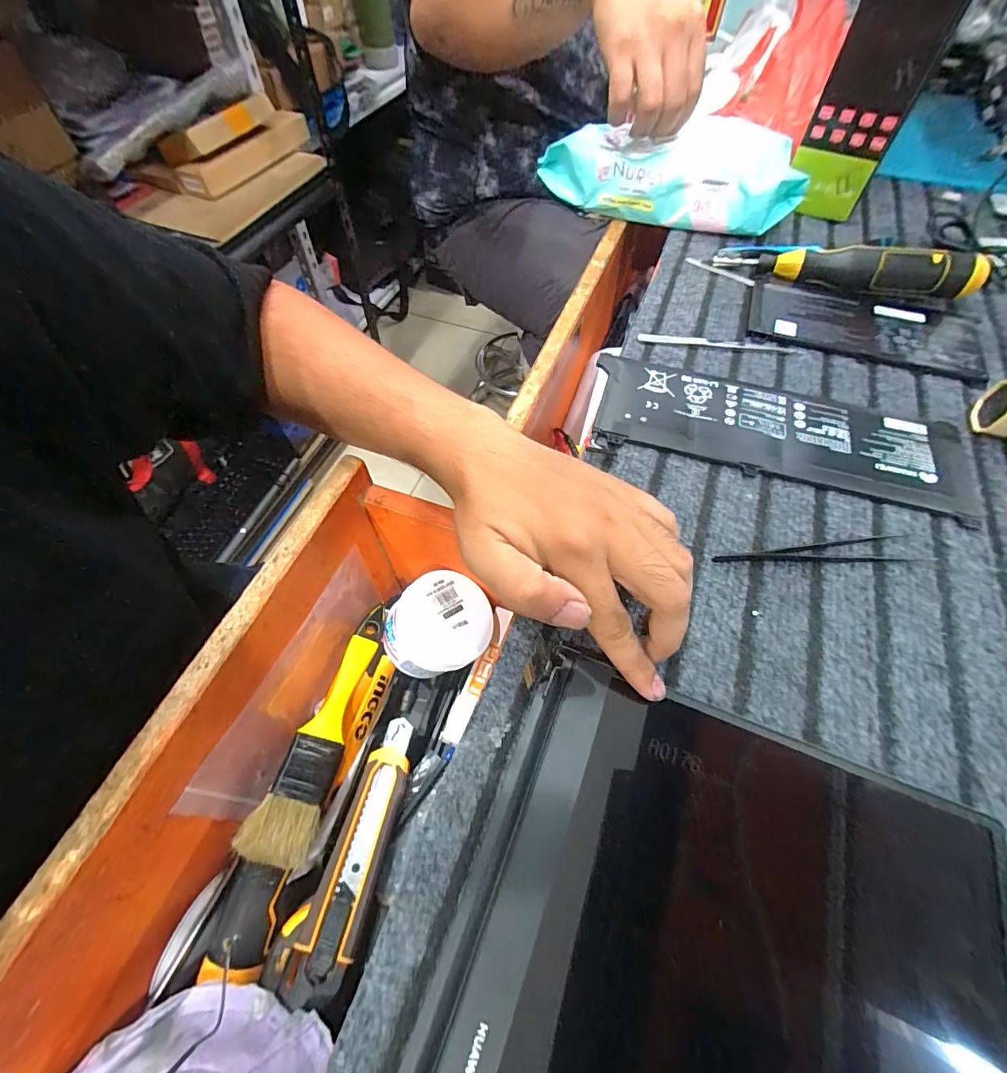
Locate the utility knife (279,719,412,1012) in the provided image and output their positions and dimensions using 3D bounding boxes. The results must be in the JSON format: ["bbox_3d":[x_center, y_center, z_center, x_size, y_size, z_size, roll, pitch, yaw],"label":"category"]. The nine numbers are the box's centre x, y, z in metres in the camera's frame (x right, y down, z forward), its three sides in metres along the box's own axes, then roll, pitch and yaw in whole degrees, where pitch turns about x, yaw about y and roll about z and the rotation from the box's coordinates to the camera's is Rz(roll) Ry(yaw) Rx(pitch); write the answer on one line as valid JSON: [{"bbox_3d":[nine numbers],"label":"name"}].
[{"bbox_3d":[-0.096,0.211,0.311,0.037,0.027,0.159,14,60,7],"label":"utility knife"}]

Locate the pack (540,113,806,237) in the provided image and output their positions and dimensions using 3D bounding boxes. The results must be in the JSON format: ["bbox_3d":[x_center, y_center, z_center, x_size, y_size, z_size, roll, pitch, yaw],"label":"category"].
[{"bbox_3d":[0.177,-0.403,0.496,0.261,0.060,0.118,13,60,7],"label":"pack"}]

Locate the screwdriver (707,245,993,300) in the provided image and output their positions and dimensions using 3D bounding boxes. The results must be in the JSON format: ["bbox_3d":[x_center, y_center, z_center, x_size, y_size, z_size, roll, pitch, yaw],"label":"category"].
[{"bbox_3d":[0.314,-0.251,0.414,0.212,0.037,0.029,15,60,8],"label":"screwdriver"}]

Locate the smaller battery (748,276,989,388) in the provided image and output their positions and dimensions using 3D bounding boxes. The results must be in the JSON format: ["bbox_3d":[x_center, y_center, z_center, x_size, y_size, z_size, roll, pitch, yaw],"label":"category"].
[{"bbox_3d":[0.319,-0.186,0.398,0.188,0.008,0.093,17,60,9],"label":"smaller battery"}]

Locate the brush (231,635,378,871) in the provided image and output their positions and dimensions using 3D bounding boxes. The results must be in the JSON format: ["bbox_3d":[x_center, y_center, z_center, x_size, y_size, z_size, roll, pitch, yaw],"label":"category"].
[{"bbox_3d":[-0.133,0.149,0.331,0.040,0.032,0.150,11,60,6],"label":"brush"}]

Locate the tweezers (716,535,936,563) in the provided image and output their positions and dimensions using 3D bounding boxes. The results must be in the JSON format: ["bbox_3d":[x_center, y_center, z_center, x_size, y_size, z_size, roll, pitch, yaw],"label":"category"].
[{"bbox_3d":[0.199,0.008,0.283,0.133,0.008,0.017,-1,59,-2],"label":"tweezers"}]

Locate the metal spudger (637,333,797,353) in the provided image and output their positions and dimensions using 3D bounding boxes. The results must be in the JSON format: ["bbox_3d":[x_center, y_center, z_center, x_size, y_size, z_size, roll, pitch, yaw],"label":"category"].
[{"bbox_3d":[0.184,-0.168,0.392,0.131,0.004,0.012,7,59,3],"label":"metal spudger"}]

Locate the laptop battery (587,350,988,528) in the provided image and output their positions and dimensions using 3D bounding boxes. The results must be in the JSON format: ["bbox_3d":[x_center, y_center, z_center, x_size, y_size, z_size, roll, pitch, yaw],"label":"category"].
[{"bbox_3d":[0.200,-0.080,0.335,0.254,0.006,0.093,15,60,8],"label":"laptop battery"}]

